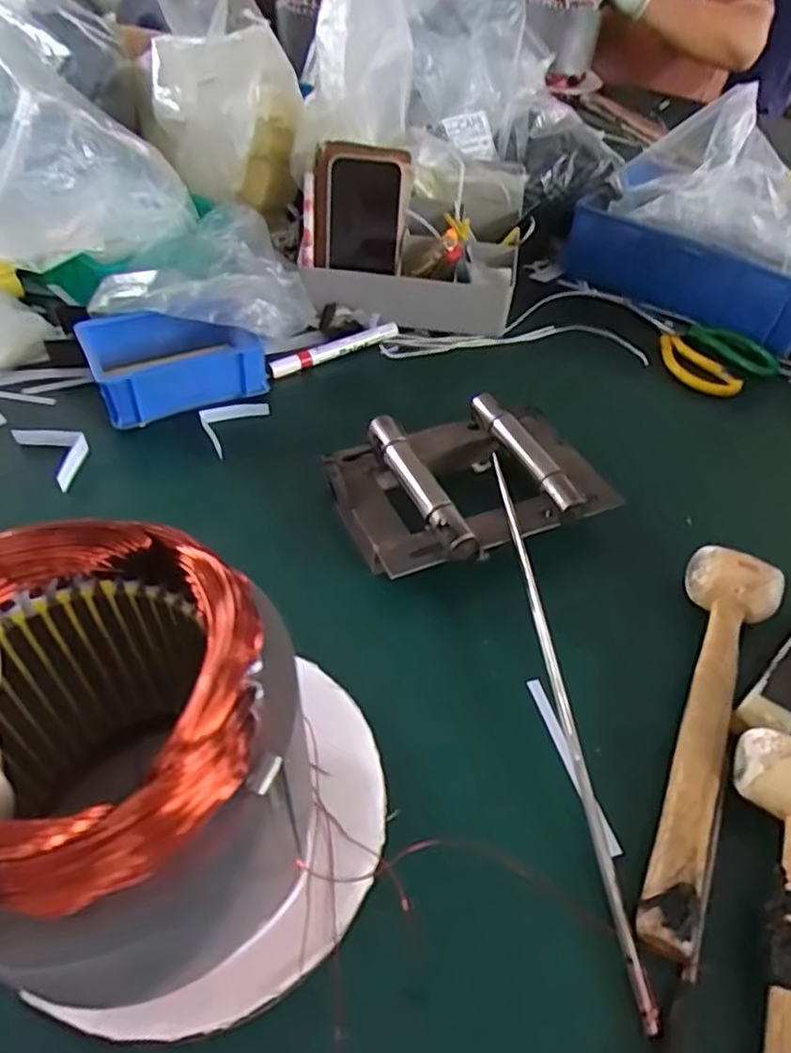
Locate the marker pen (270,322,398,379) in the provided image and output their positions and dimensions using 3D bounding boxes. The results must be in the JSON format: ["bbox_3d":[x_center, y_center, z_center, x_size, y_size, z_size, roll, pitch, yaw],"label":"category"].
[{"bbox_3d":[-0.058,-0.174,0.659,0.139,0.017,0.014,-23,54,-24],"label":"marker pen"}]

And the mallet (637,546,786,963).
[{"bbox_3d":[0.179,0.111,0.395,0.054,0.032,0.255,24,50,16],"label":"mallet"}]

